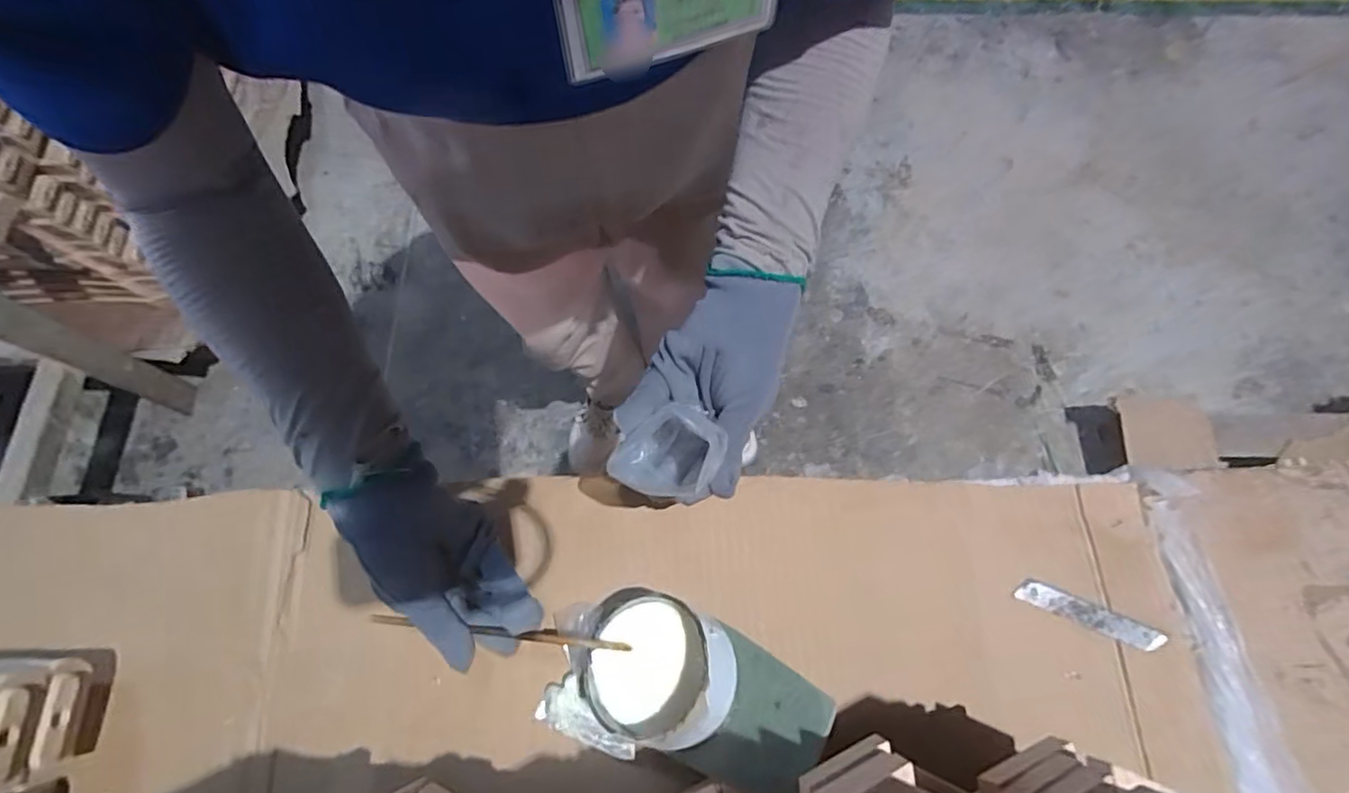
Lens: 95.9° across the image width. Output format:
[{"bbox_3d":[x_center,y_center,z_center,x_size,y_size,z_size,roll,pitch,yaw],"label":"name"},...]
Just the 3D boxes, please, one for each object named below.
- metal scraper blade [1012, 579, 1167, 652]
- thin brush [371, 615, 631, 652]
[{"bbox_3d":[0.289,0.152,0.424,0.096,0.008,0.017,22,72,7],"label":"metal scraper blade"},{"bbox_3d":[-0.118,0.153,0.397,0.188,0.012,0.008,-1,69,16],"label":"thin brush"}]

